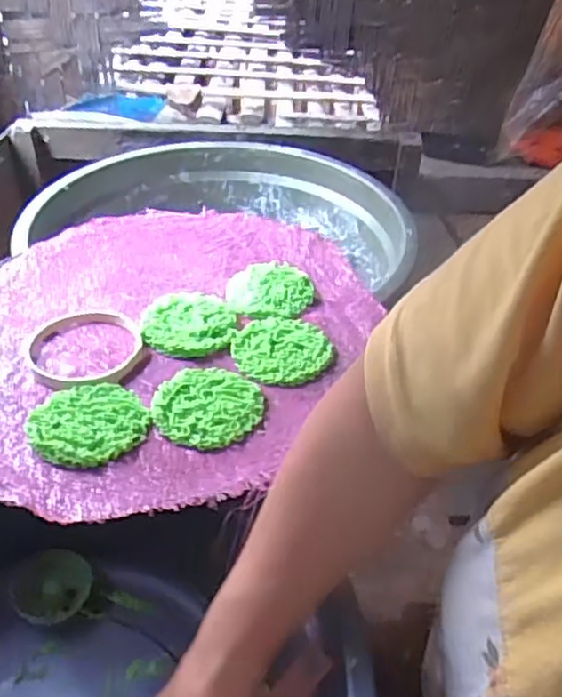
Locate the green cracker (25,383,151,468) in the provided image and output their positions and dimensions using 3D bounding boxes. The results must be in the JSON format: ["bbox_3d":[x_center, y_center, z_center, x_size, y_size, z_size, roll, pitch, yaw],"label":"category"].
[{"bbox_3d":[-0.132,0.050,0.441,0.077,0.007,0.075,2,40,-2],"label":"green cracker"}]

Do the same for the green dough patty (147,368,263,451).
[{"bbox_3d":[-0.055,0.041,0.465,0.075,0.011,0.078,-20,46,-25],"label":"green dough patty"}]

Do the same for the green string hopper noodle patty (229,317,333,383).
[{"bbox_3d":[-0.001,-0.001,0.518,0.076,0.010,0.079,2,40,-2],"label":"green string hopper noodle patty"}]

